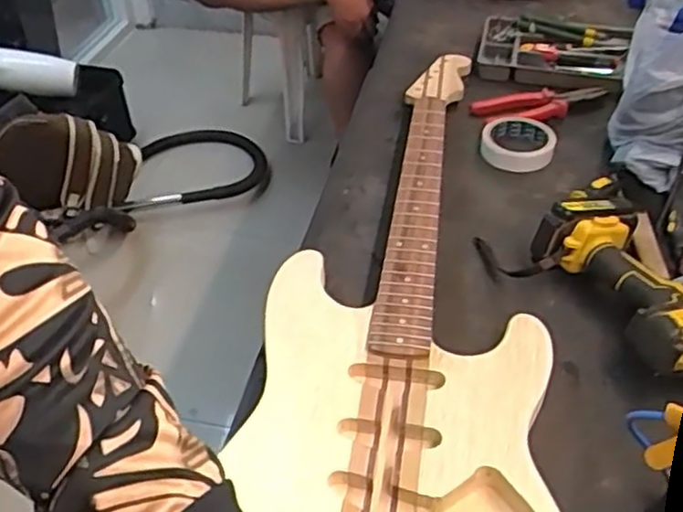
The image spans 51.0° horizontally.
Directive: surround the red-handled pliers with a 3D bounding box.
[{"bbox_3d":[0.278,-0.218,1.011,0.184,0.012,0.075,-8,44,-6],"label":"red-handled pliers"}]

